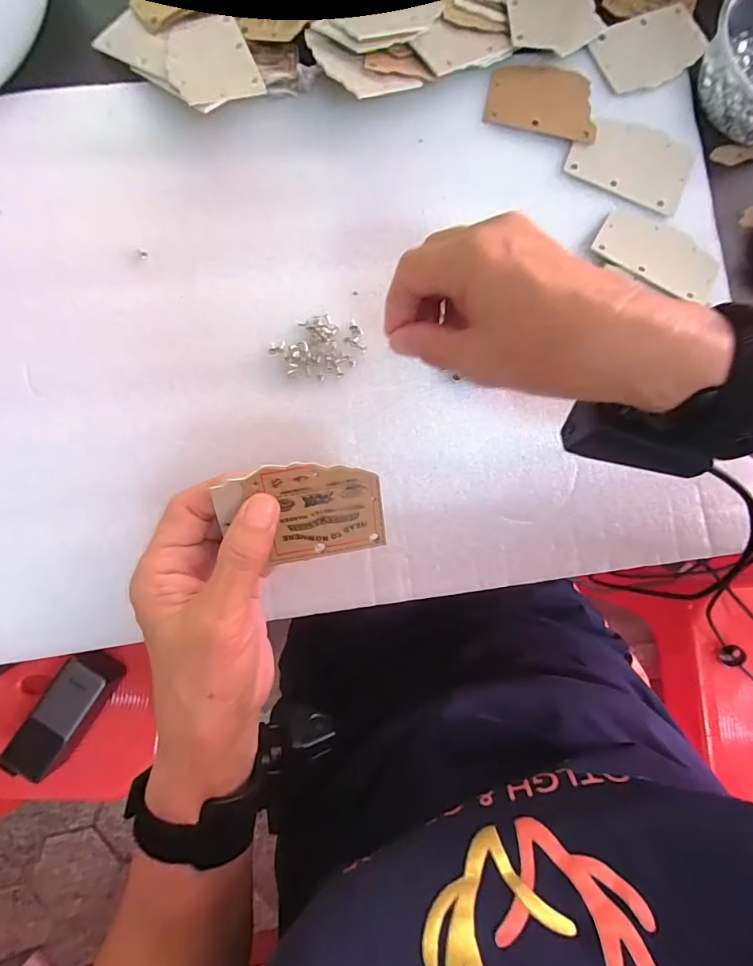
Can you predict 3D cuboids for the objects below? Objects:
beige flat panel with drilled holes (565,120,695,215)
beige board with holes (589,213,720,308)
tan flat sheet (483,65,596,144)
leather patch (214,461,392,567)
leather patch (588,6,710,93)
[{"bbox_3d":[0.178,-0.225,0.311,0.081,0.004,0.058,23,85,-1],"label":"beige flat panel with drilled holes"},{"bbox_3d":[0.194,-0.158,0.307,0.085,0.004,0.053,26,72,-1],"label":"beige board with holes"},{"bbox_3d":[0.119,-0.273,0.317,0.076,0.004,0.051,9,85,-2],"label":"tan flat sheet"},{"bbox_3d":[-0.036,0.016,0.236,0.078,0.004,0.054,-11,111,-11],"label":"leather patch"},{"bbox_3d":[0.201,-0.316,0.324,0.089,0.005,0.054,-26,82,-8],"label":"leather patch"}]

